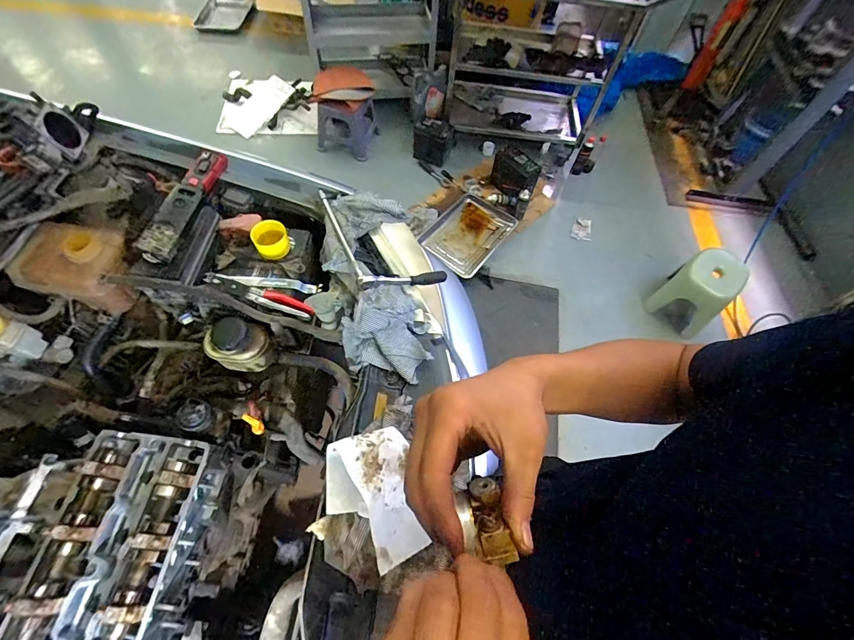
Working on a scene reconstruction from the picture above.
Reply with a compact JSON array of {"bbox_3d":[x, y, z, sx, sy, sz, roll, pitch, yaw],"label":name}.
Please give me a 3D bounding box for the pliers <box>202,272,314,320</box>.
[{"bbox_3d":[-0.338,-0.050,0.781,0.224,0.030,0.039,17,62,5],"label":"pliers"}]

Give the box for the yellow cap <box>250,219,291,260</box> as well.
[{"bbox_3d":[-0.336,-0.174,0.838,0.069,0.043,0.075,2,62,-3],"label":"yellow cap"}]

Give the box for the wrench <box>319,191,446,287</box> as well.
[{"bbox_3d":[-0.102,-0.191,0.885,0.198,0.051,0.301,-19,65,-14],"label":"wrench"}]

